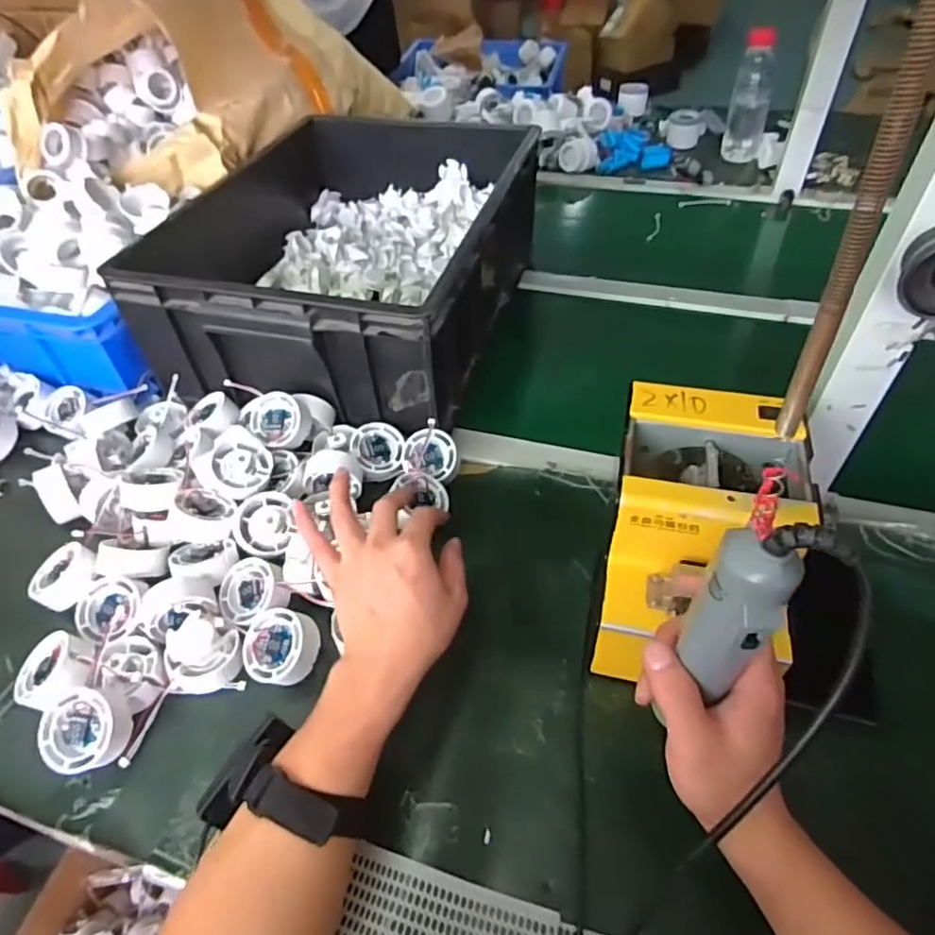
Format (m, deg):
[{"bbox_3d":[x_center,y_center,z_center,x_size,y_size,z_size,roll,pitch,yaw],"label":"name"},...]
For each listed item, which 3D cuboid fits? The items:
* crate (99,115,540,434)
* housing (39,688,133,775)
[{"bbox_3d":[-0.136,-0.267,0.769,0.365,0.164,0.481,11,49,14],"label":"crate"},{"bbox_3d":[-0.269,0.185,0.439,0.056,0.026,0.052,9,75,4],"label":"housing"}]

